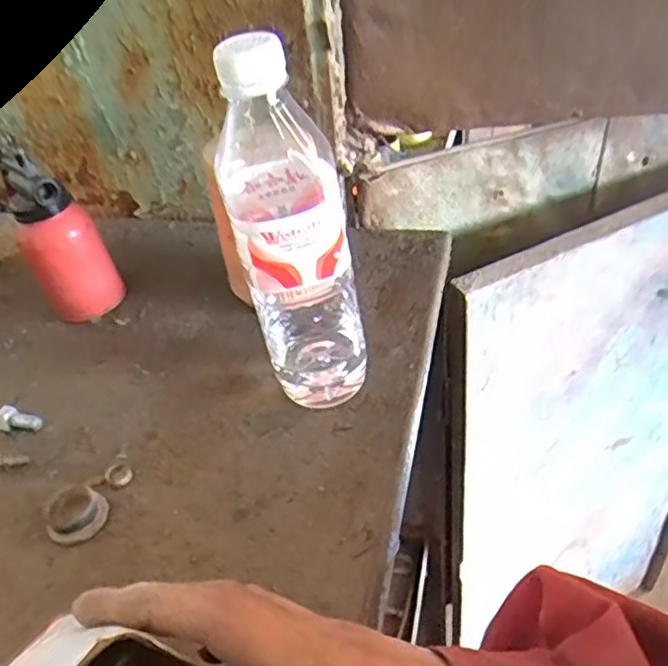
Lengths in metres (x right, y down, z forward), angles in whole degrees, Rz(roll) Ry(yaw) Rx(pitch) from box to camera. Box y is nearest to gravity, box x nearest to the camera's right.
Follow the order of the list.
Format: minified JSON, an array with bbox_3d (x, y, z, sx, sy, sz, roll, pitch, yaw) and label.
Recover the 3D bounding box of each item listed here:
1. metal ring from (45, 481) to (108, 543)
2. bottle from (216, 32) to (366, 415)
[{"bbox_3d":[-0.154,0.106,0.389,0.039,0.014,0.033,19,47,28],"label":"metal ring"},{"bbox_3d":[-0.023,-0.050,0.382,0.064,0.228,0.065,-15,41,-8],"label":"bottle"}]

